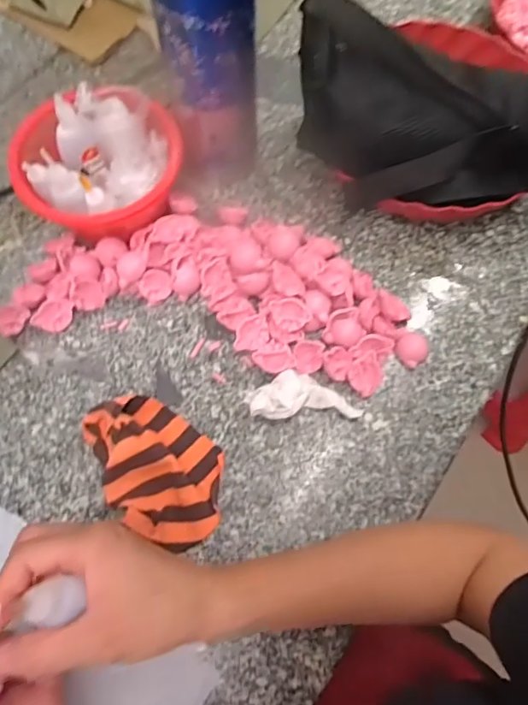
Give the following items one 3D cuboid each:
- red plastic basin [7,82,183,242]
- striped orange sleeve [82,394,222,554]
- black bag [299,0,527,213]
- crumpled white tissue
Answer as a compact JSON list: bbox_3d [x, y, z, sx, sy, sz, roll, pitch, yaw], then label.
[{"bbox_3d":[-0.150,-0.168,0.463,0.146,0.063,0.135,1,69,-1],"label":"red plastic basin"},{"bbox_3d":[-0.088,0.092,0.408,0.131,0.031,0.085,36,72,11],"label":"striped orange sleeve"},{"bbox_3d":[0.167,-0.195,0.454,0.287,0.140,0.112,9,69,2],"label":"black bag"},{"bbox_3d":[0.035,0.036,0.431,0.092,0.022,0.041,-3,69,-3],"label":"crumpled white tissue"}]

